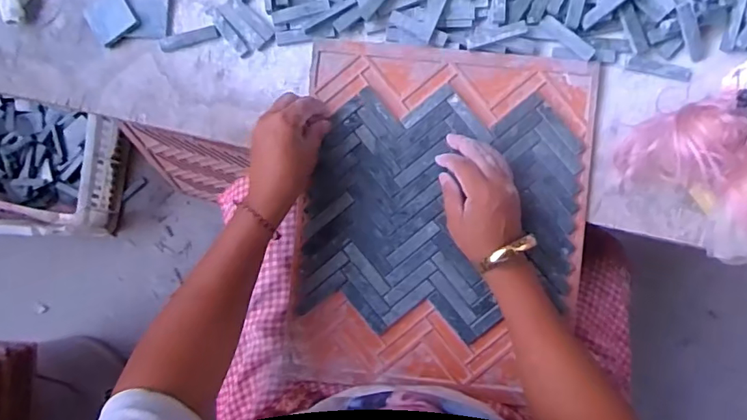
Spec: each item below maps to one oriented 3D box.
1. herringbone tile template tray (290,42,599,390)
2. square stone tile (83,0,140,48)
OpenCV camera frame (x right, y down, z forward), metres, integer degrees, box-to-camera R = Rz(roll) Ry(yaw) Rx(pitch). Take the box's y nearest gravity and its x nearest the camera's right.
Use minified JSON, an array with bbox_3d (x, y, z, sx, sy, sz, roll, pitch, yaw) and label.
[{"bbox_3d":[0.071,0.008,0.551,0.298,0.024,0.349,5,86,3],"label":"herringbone tile template tray"},{"bbox_3d":[-0.304,-0.224,0.602,0.051,0.011,0.055,-33,85,0],"label":"square stone tile"}]

